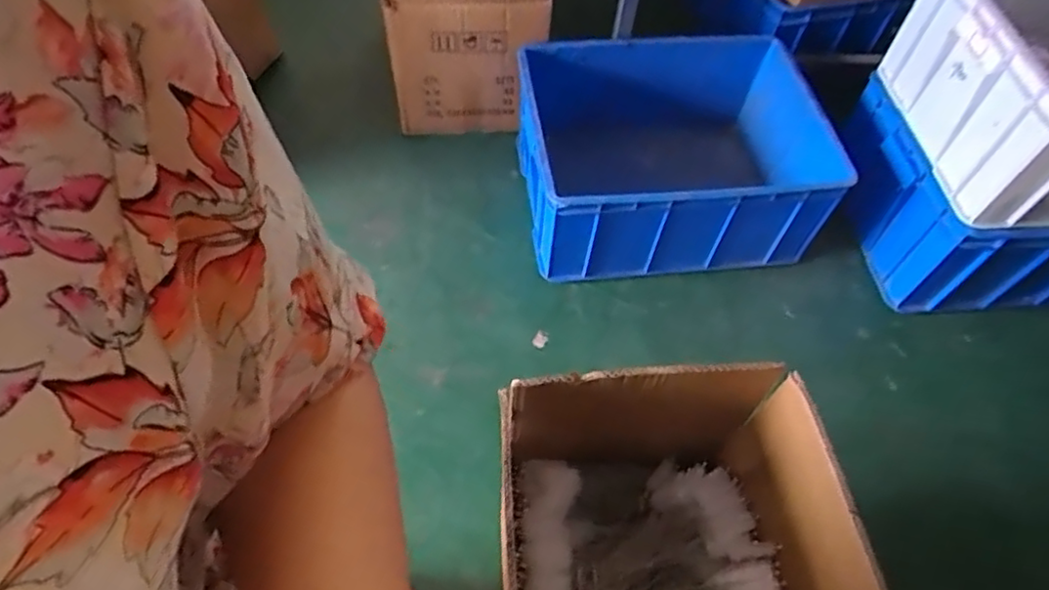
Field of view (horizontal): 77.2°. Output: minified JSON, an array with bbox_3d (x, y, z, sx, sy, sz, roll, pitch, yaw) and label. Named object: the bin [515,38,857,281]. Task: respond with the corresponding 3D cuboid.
[{"bbox_3d":[0.266,-0.266,1.283,0.515,0.293,0.455,-1,55,-4],"label":"bin"}]

